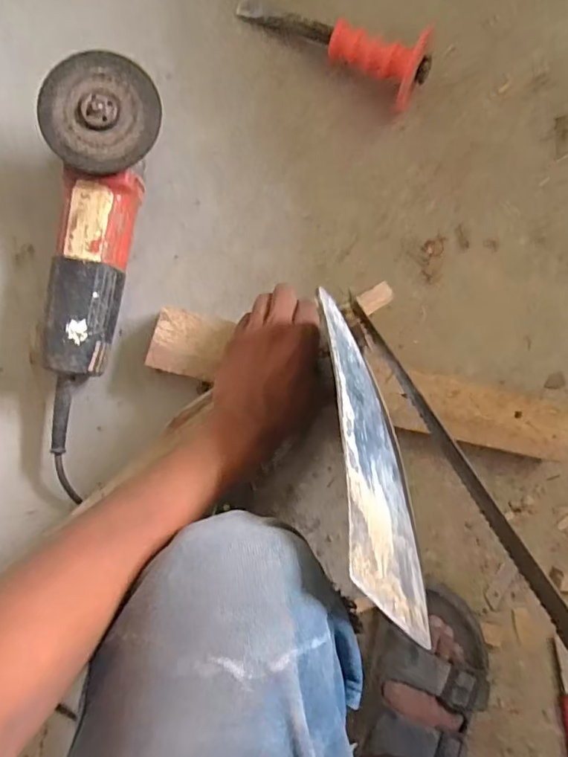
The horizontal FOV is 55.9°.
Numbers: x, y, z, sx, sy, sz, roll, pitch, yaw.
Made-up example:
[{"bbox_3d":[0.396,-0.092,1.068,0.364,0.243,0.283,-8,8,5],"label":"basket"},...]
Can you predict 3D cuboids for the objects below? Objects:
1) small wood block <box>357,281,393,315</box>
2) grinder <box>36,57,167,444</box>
[{"bbox_3d":[0.076,-0.067,0.442,0.030,0.010,0.017,-34,90,-4],"label":"small wood block"},{"bbox_3d":[-0.160,-0.104,0.483,0.095,0.086,0.332,1,88,-3],"label":"grinder"}]

